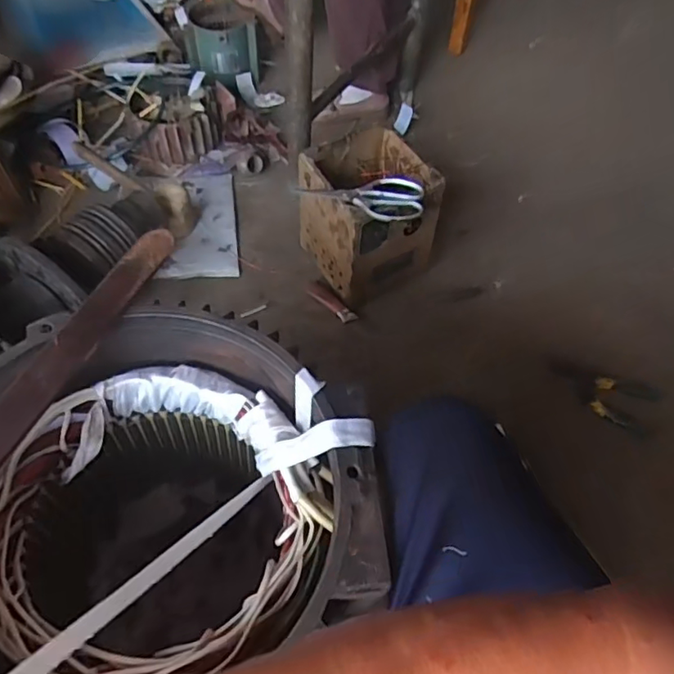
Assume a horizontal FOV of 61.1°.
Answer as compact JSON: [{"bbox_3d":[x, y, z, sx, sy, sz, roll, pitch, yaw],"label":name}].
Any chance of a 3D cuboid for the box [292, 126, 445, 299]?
[{"bbox_3d":[0.062,-0.221,1.043,0.194,0.223,0.222,-28,63,-19],"label":"box"}]

